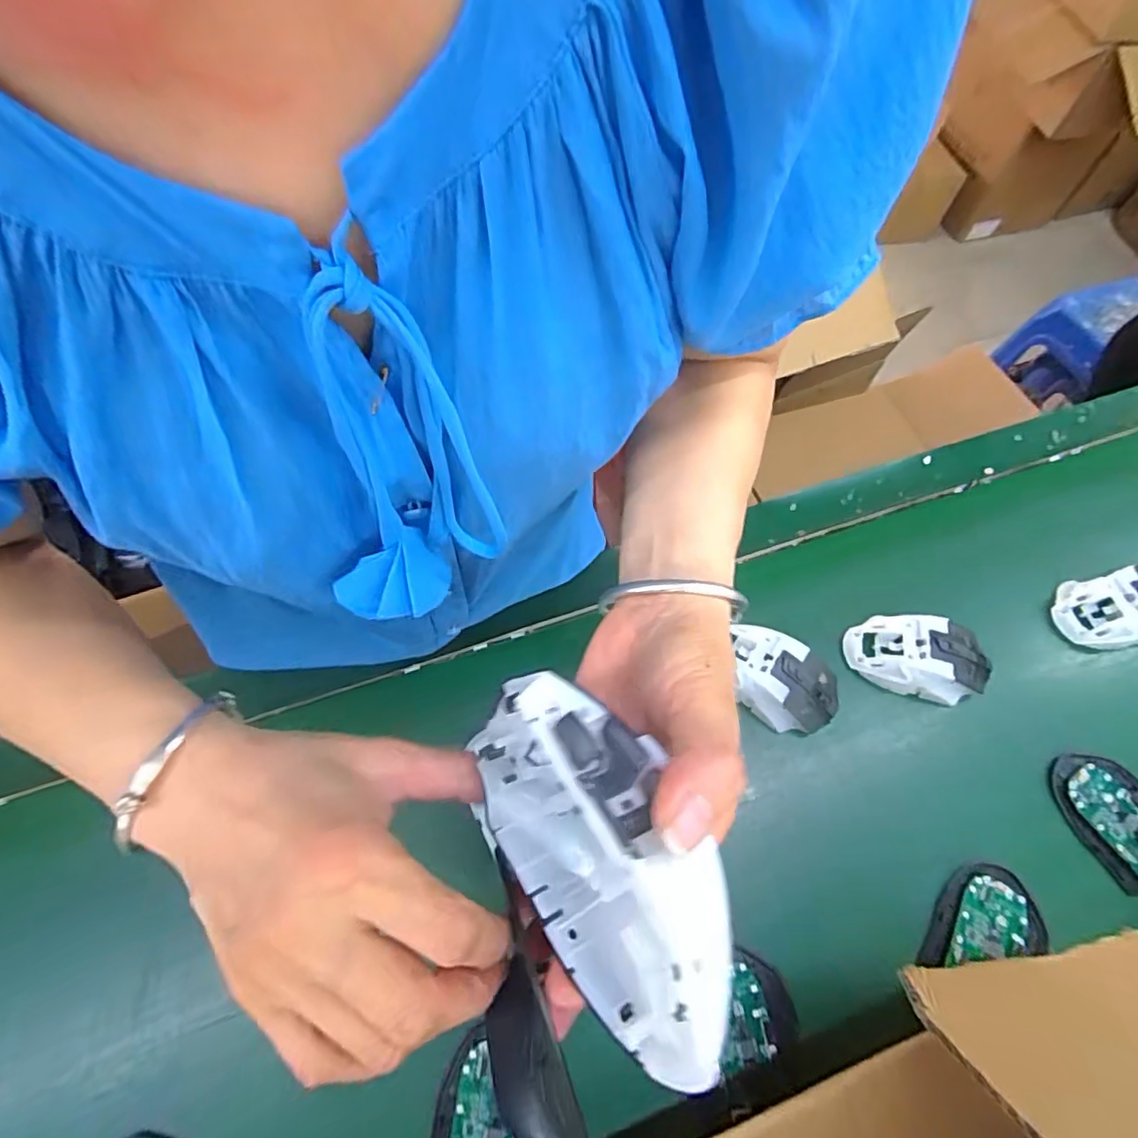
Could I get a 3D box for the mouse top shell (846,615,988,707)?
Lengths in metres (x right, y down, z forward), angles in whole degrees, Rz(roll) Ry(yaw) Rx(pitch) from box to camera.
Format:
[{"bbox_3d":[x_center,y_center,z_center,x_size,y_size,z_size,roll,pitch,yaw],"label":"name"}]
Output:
[{"bbox_3d":[0.299,0.076,0.515,0.110,0.042,0.065,8,61,4],"label":"mouse top shell"}]

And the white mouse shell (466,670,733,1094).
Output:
[{"bbox_3d":[0.010,0.088,0.186,0.036,0.068,0.111,-16,58,-28],"label":"white mouse shell"}]

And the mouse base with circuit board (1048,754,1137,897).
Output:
[{"bbox_3d":[0.428,0.200,0.460,0.067,0.033,0.109,-7,61,-5],"label":"mouse base with circuit board"}]

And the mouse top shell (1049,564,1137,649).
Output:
[{"bbox_3d":[0.497,0.036,0.541,0.102,0.044,0.068,-10,61,-7],"label":"mouse top shell"}]

